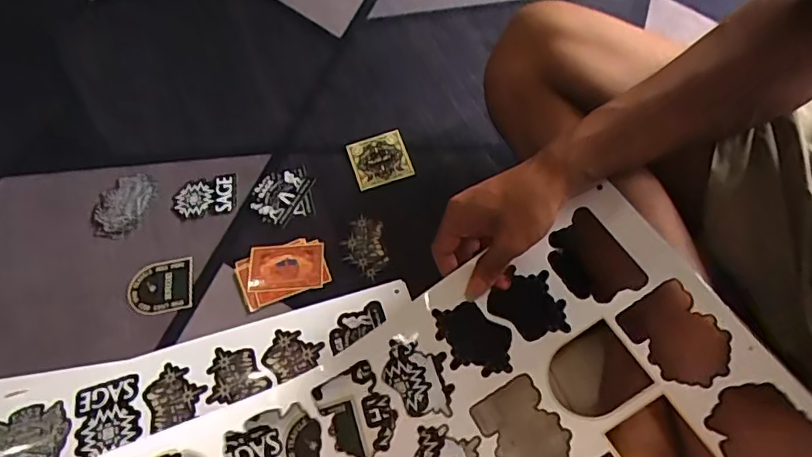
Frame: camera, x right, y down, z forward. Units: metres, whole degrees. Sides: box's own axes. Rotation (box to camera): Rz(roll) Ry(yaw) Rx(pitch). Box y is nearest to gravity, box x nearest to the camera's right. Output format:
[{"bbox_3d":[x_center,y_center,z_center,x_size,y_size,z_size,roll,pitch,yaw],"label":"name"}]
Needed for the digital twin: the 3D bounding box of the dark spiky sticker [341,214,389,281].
[{"bbox_3d":[-0.045,0.019,0.598,0.045,0.005,0.071,-11,60,-2],"label":"dark spiky sticker"}]

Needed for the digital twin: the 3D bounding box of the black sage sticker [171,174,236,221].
[{"bbox_3d":[-0.238,-0.036,0.644,0.074,0.006,0.047,-10,72,0],"label":"black sage sticker"}]

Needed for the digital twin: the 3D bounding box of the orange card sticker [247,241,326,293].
[{"bbox_3d":[-0.130,0.041,0.592,0.080,0.006,0.056,-6,58,2],"label":"orange card sticker"}]

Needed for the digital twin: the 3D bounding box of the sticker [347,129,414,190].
[{"bbox_3d":[-0.031,-0.082,0.650,0.066,0.007,0.063,-19,70,-2],"label":"sticker"}]

